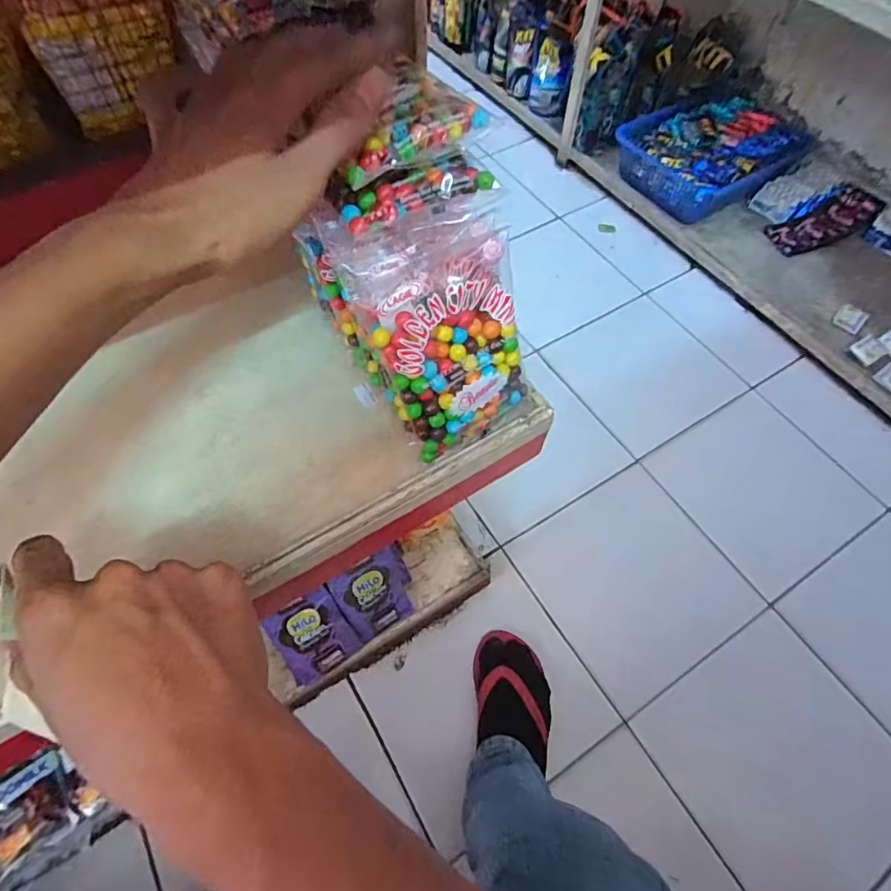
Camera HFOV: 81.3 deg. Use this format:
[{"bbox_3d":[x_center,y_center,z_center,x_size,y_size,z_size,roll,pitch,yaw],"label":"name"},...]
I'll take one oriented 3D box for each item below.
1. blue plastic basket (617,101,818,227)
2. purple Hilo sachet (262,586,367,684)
[{"bbox_3d":[0.603,-0.676,1.193,0.344,0.097,0.299,-27,64,-15],"label":"blue plastic basket"},{"bbox_3d":[-0.167,0.246,0.659,0.091,0.016,0.103,-31,108,-10],"label":"purple Hilo sachet"}]

